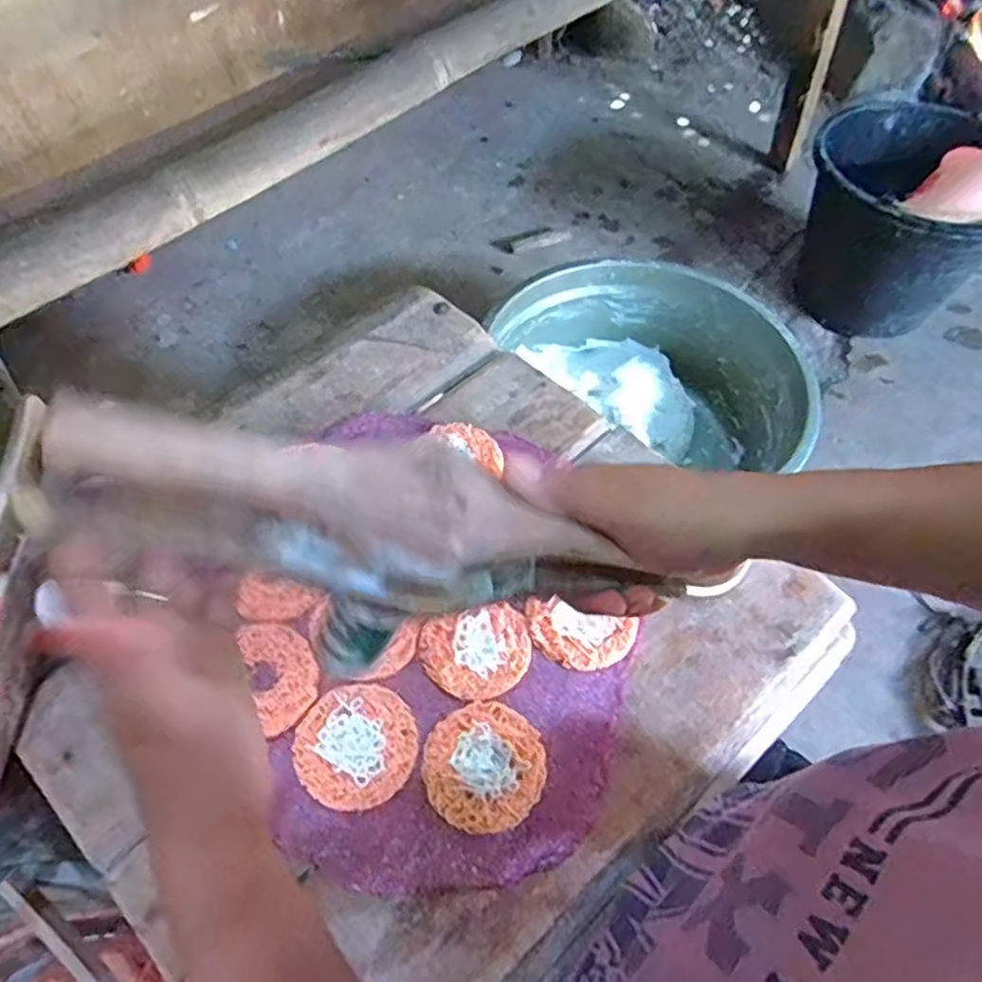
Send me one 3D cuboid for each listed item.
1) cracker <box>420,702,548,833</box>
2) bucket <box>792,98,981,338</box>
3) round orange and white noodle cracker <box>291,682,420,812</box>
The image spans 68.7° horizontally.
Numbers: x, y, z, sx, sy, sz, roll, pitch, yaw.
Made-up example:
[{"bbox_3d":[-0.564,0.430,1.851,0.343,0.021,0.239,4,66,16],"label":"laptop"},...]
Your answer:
[{"bbox_3d":[-0.004,0.183,0.481,0.080,0.009,0.078,1,57,-1],"label":"cracker"},{"bbox_3d":[0.625,-0.396,1.095,0.295,0.261,0.295,1,57,-1],"label":"bucket"},{"bbox_3d":[-0.090,0.170,0.485,0.077,0.008,0.079,1,57,-1],"label":"round orange and white noodle cracker"}]

